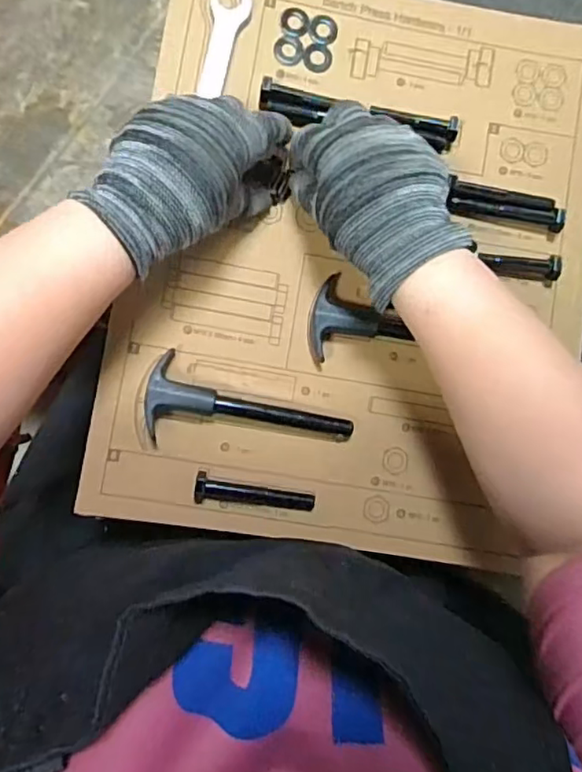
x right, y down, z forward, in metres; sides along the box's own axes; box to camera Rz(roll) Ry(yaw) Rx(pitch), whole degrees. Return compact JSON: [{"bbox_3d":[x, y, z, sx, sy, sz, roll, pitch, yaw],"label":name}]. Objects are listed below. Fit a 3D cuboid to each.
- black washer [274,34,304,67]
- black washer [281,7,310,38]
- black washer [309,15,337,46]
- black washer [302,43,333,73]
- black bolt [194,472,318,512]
[{"bbox_3d":[-0.002,-0.227,0.400,0.019,0.004,0.021,29,85,-2],"label":"black washer"},{"bbox_3d":[0.003,-0.246,0.399,0.020,0.004,0.019,0,87,-4],"label":"black washer"},{"bbox_3d":[0.022,-0.240,0.400,0.019,0.004,0.018,0,87,-4],"label":"black washer"},{"bbox_3d":[0.018,-0.223,0.401,0.020,0.004,0.019,0,87,-4],"label":"black washer"},{"bbox_3d":[-0.022,0.068,0.367,0.074,0.016,0.018,9,87,-4],"label":"black bolt"}]

